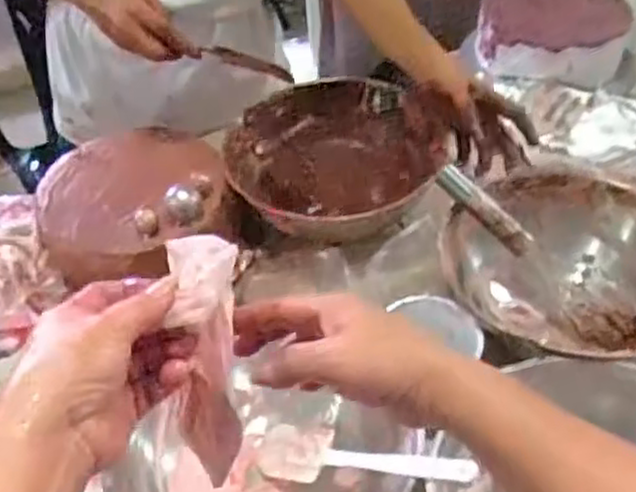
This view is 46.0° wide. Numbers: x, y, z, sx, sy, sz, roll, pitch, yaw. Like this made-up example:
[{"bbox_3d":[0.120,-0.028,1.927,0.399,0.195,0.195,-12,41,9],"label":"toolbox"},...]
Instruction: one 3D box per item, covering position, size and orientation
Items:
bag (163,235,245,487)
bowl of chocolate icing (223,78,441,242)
[{"bbox_3d":[-0.065,0.068,0.428,0.035,0.144,0.060,2,21,6],"label":"bag"},{"bbox_3d":[0.009,-0.083,0.861,0.213,0.102,0.218,-7,44,-3],"label":"bowl of chocolate icing"}]

